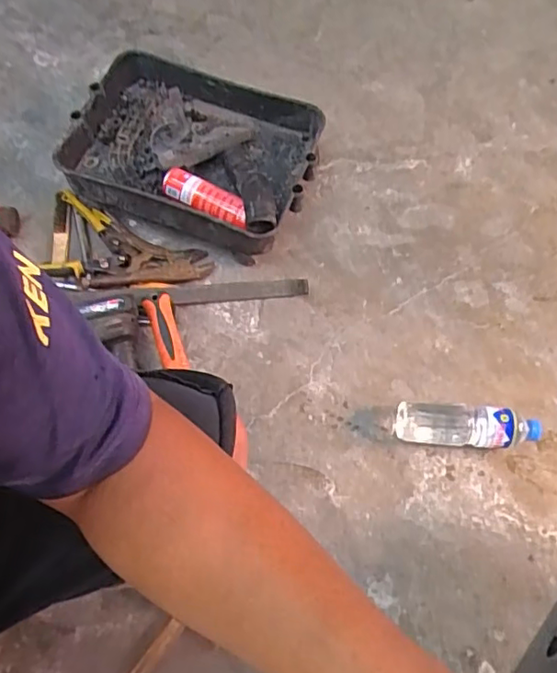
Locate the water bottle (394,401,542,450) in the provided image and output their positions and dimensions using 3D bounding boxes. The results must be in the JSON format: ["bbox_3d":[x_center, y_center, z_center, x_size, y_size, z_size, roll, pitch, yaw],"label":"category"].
[{"bbox_3d":[0.292,0.138,0.907,0.219,0.052,0.059,6,64,0],"label":"water bottle"}]

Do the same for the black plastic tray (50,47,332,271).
[{"bbox_3d":[-0.156,-0.315,1.047,0.431,0.136,0.318,23,66,11],"label":"black plastic tray"}]

